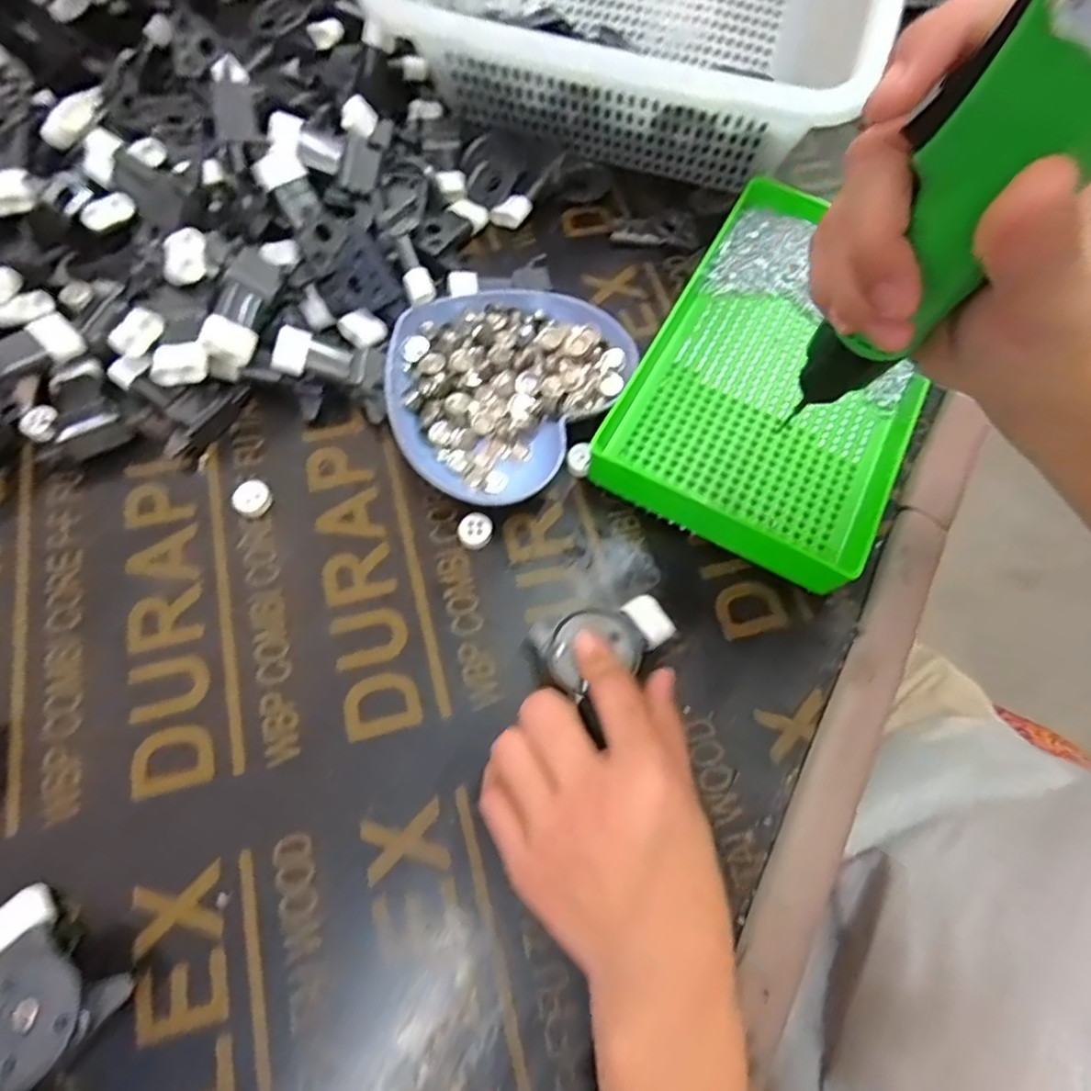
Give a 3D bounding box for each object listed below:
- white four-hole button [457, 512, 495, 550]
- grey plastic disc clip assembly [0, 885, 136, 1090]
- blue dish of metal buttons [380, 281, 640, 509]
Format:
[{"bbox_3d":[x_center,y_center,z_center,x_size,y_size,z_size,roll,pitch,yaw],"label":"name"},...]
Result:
[{"bbox_3d":[-0.038,-0.008,0.340,0.018,0.007,0.019,1,69,-2],"label":"white four-hole button"},{"bbox_3d":[-0.204,0.175,0.241,0.073,0.033,0.051,28,71,9],"label":"grey plastic disc clip assembly"},{"bbox_3d":[-0.031,-0.093,0.363,0.124,0.028,0.141,33,72,10],"label":"blue dish of metal buttons"}]

